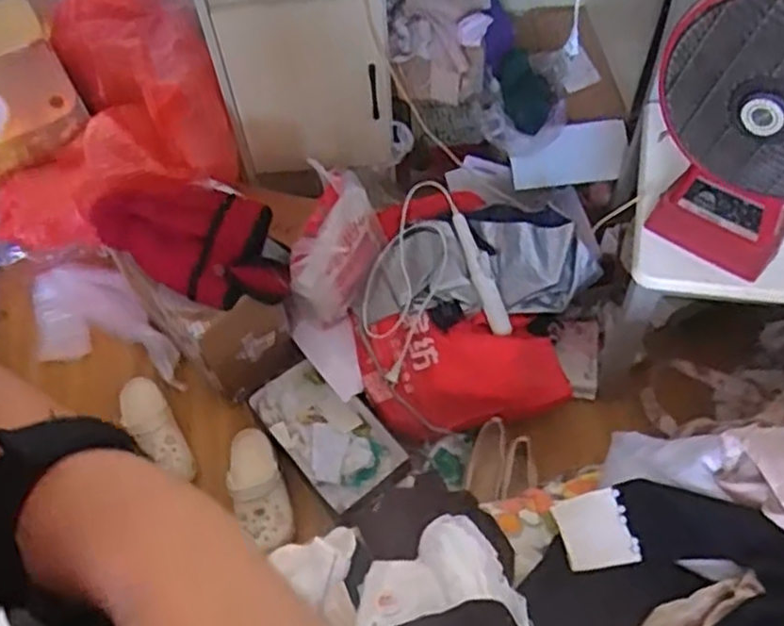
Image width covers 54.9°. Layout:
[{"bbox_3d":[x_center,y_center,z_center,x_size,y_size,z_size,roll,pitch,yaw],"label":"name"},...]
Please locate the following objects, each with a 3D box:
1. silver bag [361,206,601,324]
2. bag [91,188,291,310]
[{"bbox_3d":[0.157,-0.100,1.406,0.437,0.136,0.211,-9,58,-2],"label":"silver bag"},{"bbox_3d":[-0.352,-0.122,1.323,0.352,0.084,0.192,12,98,5],"label":"bag"}]

